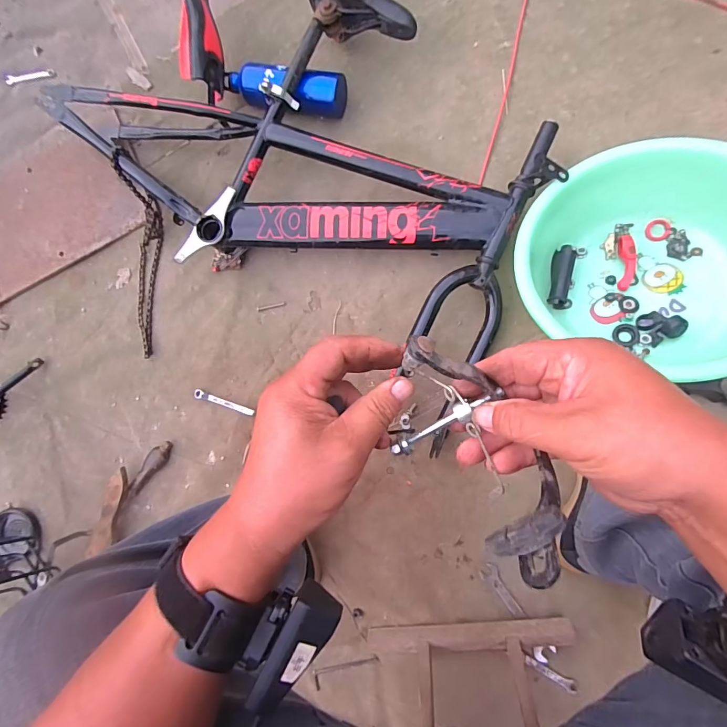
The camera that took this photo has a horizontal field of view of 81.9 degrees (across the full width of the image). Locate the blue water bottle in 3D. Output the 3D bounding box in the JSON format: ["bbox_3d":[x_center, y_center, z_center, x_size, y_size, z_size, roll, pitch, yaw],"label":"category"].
[{"bbox_3d":[-0.146,-0.491,0.762,0.225,0.072,0.084,7,87,7],"label":"blue water bottle"}]

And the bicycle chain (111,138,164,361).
[{"bbox_3d":[-0.418,-0.194,0.775,0.049,0.107,0.363,4,102,7],"label":"bicycle chain"}]

